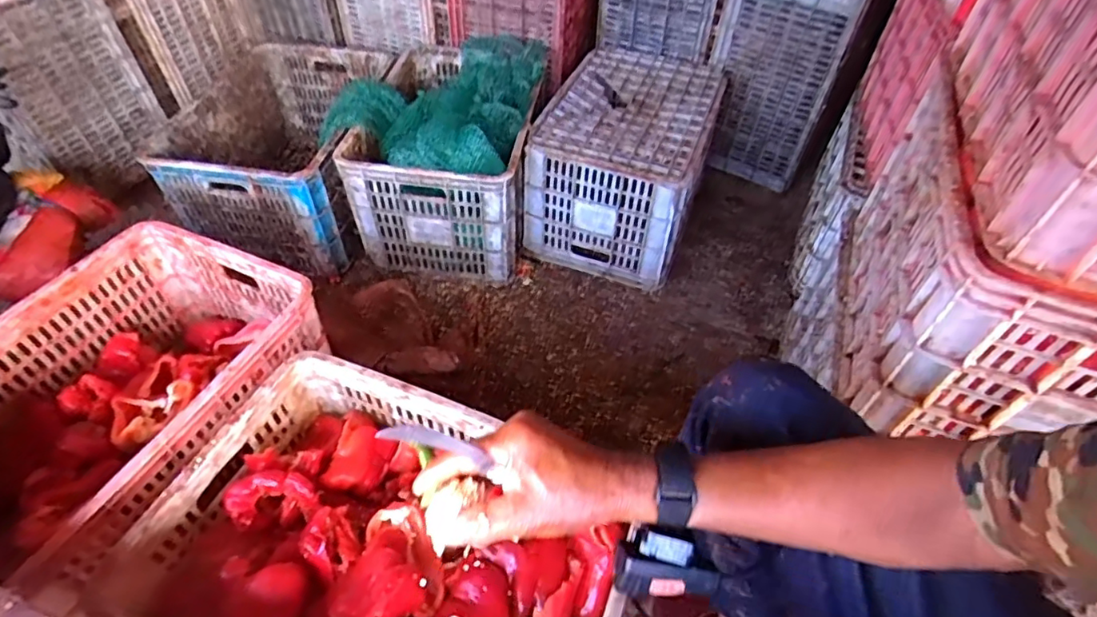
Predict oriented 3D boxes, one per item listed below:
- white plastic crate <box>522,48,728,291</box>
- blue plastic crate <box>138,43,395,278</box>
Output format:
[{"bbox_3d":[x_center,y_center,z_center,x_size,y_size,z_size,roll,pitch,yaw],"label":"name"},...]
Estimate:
[{"bbox_3d":[0.181,-0.351,1.331,0.341,0.278,0.501,16,50,11],"label":"white plastic crate"},{"bbox_3d":[-0.599,-0.366,1.323,0.373,0.259,0.541,3,48,0],"label":"blue plastic crate"}]

